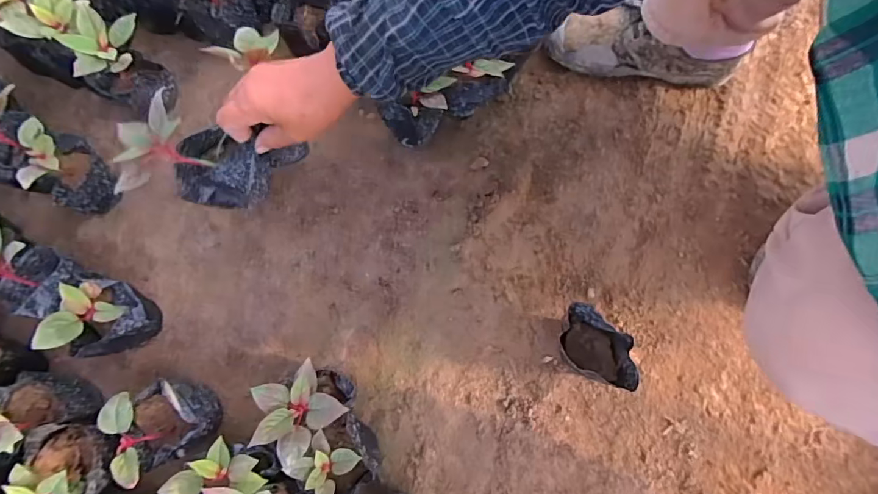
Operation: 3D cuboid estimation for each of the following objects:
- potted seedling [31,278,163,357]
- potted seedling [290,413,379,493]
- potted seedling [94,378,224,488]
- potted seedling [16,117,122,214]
[{"bbox_3d":[-0.341,0.072,0.462,0.059,0.119,0.058,-33,78,-10],"label":"potted seedling"},{"bbox_3d":[-0.094,0.210,0.448,0.060,0.094,0.065,-42,79,-11],"label":"potted seedling"},{"bbox_3d":[-0.271,0.171,0.438,0.073,0.124,0.067,0,75,-1],"label":"potted seedling"},{"bbox_3d":[-0.416,-0.085,0.511,0.062,0.111,0.062,40,78,9],"label":"potted seedling"}]

